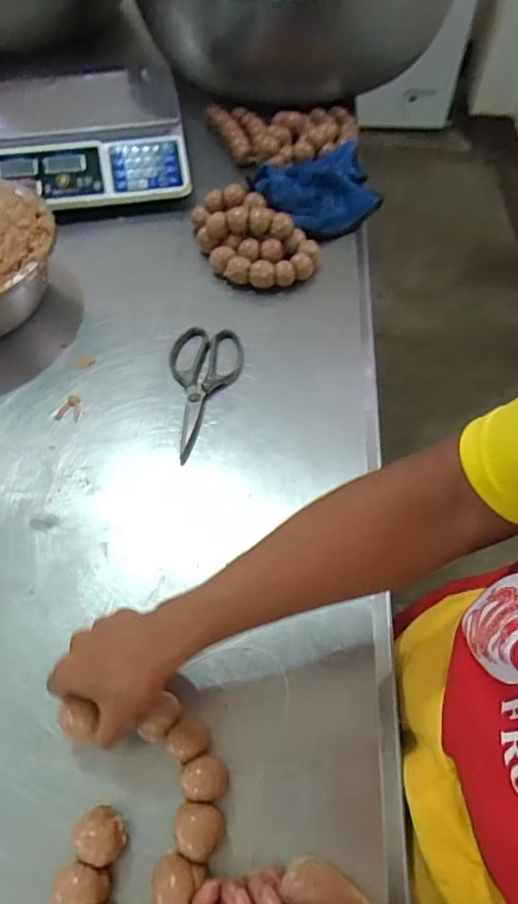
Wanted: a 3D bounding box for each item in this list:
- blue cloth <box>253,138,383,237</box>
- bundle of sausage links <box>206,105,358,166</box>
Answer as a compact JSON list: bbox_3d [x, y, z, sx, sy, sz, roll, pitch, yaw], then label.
[{"bbox_3d":[0.098,-0.440,0.874,0.205,0.050,0.193,-16,59,-10],"label":"blue cloth"},{"bbox_3d":[0.037,-0.581,0.942,0.268,0.051,0.174,8,57,4],"label":"bundle of sausage links"}]

